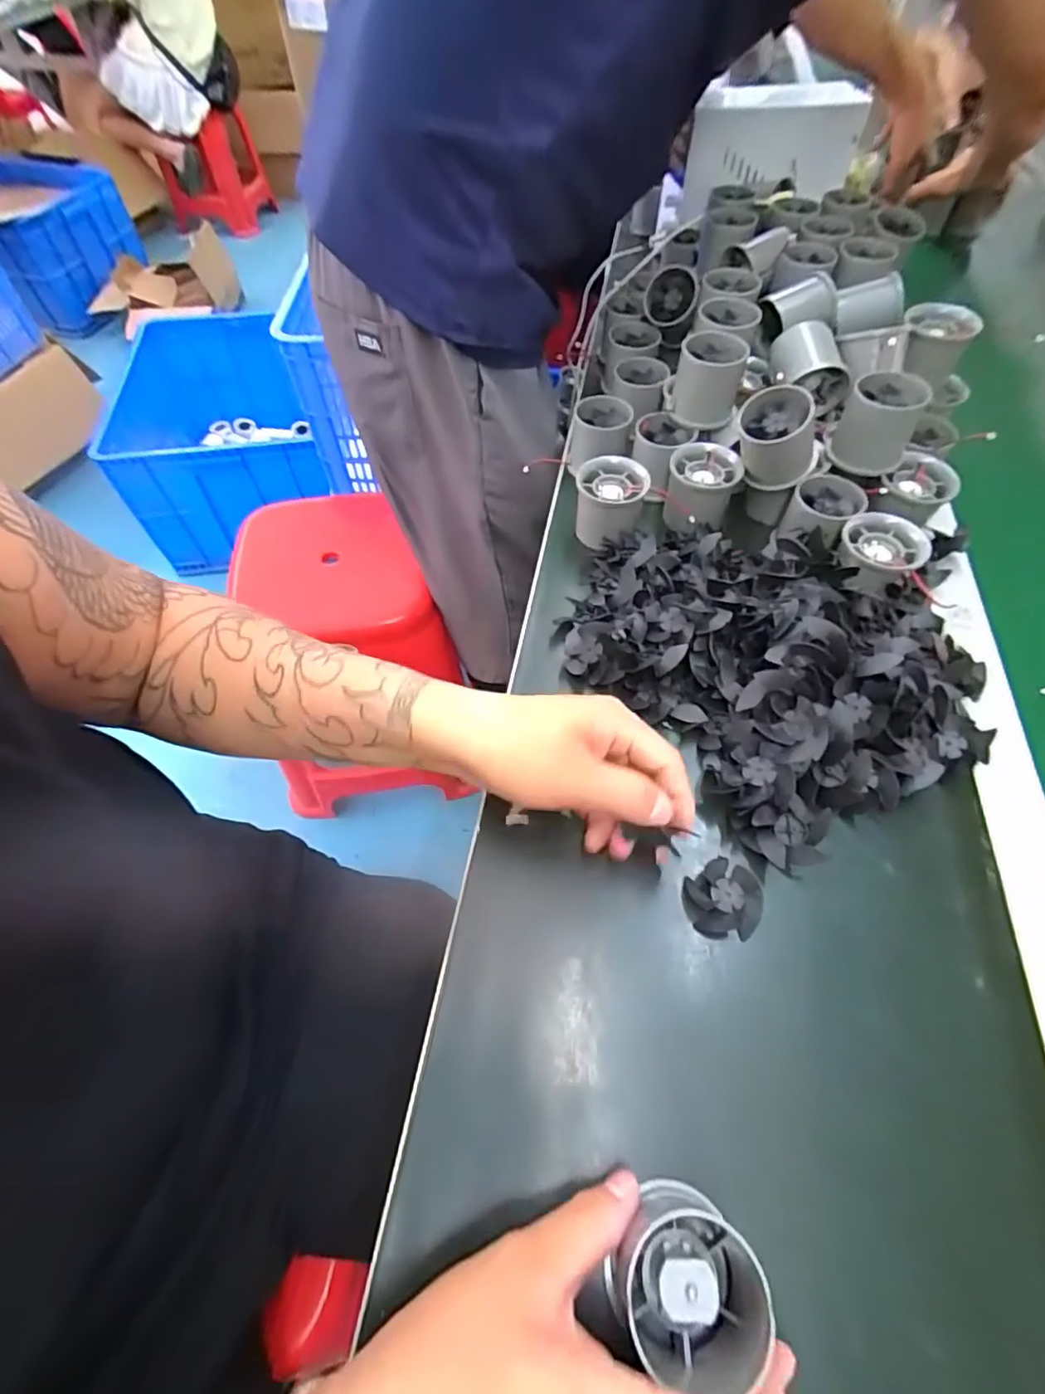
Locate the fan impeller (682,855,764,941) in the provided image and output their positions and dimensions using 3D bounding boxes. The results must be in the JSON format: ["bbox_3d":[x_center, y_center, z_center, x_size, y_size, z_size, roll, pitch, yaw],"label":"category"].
[{"bbox_3d":[0.111,0.113,0.323,0.038,0.017,0.040,0,57,0],"label":"fan impeller"}]

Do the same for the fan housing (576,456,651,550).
[{"bbox_3d":[0.070,-0.154,0.475,0.053,0.051,0.056,11,57,7],"label":"fan housing"}]

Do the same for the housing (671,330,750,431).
[{"bbox_3d":[0.155,-0.264,0.487,0.051,0.062,0.056,15,58,10],"label":"housing"}]

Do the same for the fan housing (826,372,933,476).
[{"bbox_3d":[0.269,-0.205,0.442,0.053,0.058,0.049,29,61,17],"label":"fan housing"}]

